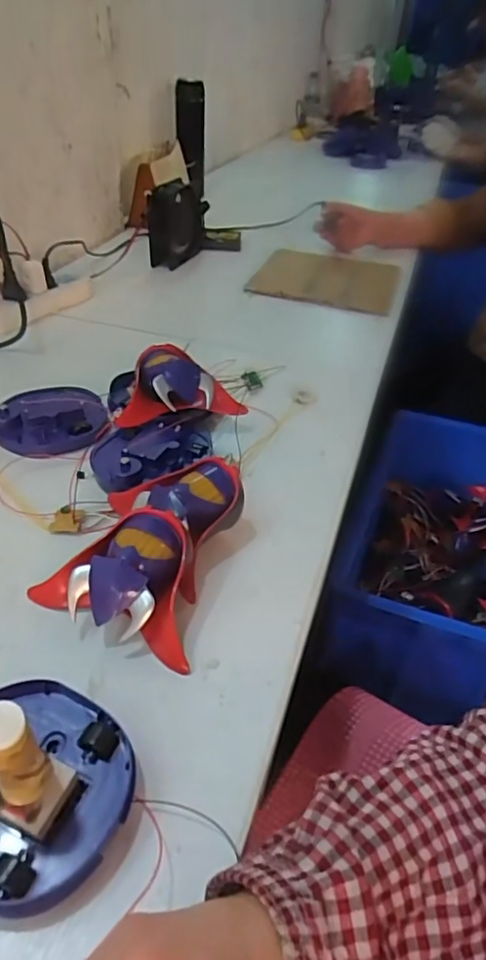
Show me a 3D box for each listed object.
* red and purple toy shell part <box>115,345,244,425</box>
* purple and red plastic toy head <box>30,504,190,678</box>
[{"bbox_3d":[-0.067,-0.093,0.590,0.121,0.056,0.081,-10,41,-17],"label":"red and purple toy shell part"},{"bbox_3d":[-0.088,0.068,0.414,0.125,0.056,0.084,12,39,9],"label":"purple and red plastic toy head"}]

